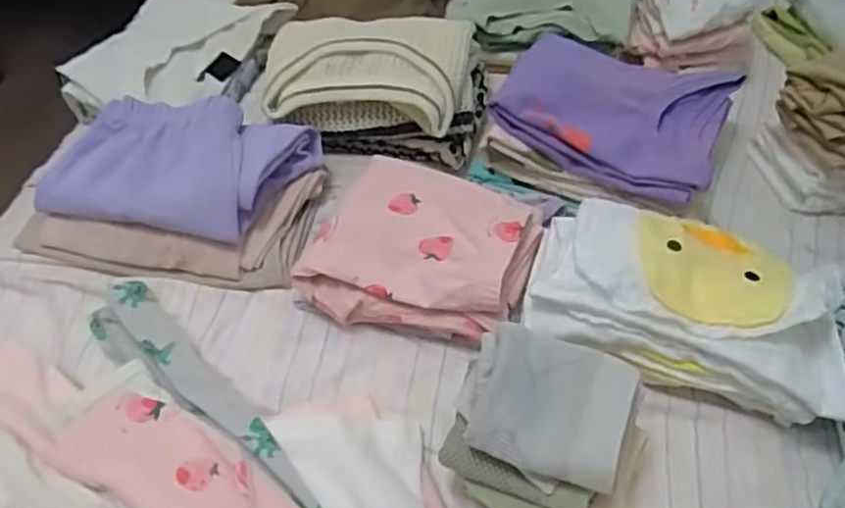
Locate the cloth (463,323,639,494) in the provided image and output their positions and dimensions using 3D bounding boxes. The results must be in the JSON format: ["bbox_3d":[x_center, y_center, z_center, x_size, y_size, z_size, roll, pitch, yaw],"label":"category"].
[{"bbox_3d":[0.083,0.092,0.437,0.091,0.026,0.089,17,56,11],"label":"cloth"}]

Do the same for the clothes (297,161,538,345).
[{"bbox_3d":[0.004,-0.010,0.596,0.178,0.056,0.176,16,54,11],"label":"clothes"}]

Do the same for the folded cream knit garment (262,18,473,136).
[{"bbox_3d":[-0.061,-0.184,0.675,0.205,0.052,0.141,10,55,6],"label":"folded cream knit garment"}]

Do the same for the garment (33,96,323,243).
[{"bbox_3d":[-0.225,-0.083,0.622,0.232,0.039,0.132,11,55,6],"label":"garment"}]

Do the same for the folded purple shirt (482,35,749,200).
[{"bbox_3d":[0.183,-0.142,0.650,0.195,0.041,0.166,24,57,15],"label":"folded purple shirt"}]

